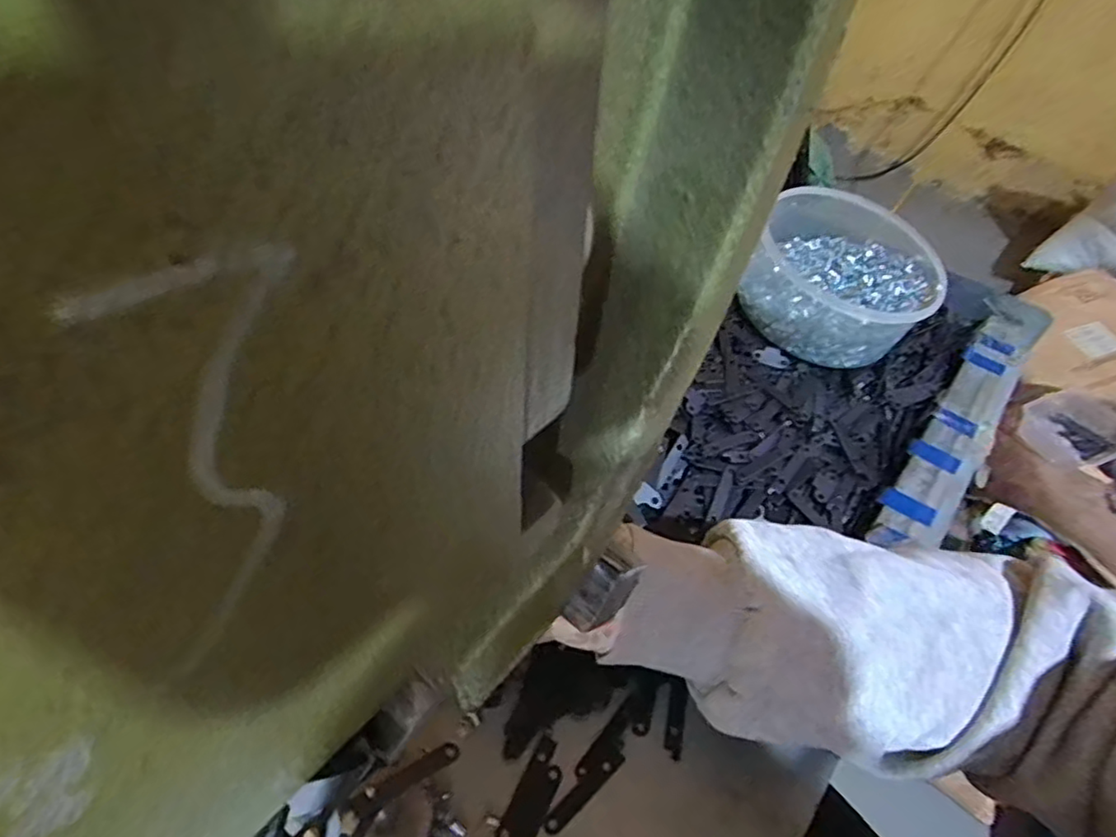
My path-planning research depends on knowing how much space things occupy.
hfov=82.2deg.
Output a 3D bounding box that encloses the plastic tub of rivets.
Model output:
[{"bbox_3d":[0.229,-0.115,0.530,0.148,0.073,0.144,3,48,-3],"label":"plastic tub of rivets"}]

